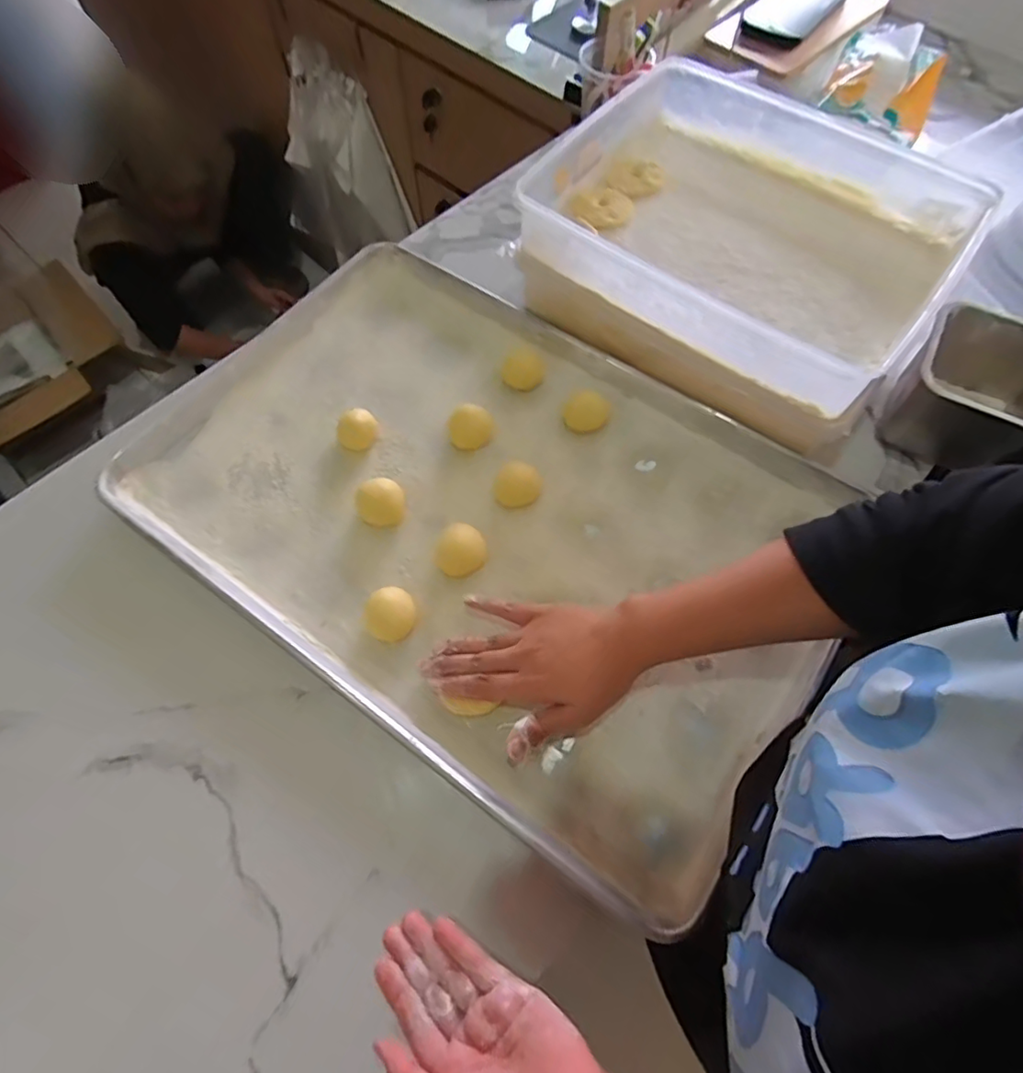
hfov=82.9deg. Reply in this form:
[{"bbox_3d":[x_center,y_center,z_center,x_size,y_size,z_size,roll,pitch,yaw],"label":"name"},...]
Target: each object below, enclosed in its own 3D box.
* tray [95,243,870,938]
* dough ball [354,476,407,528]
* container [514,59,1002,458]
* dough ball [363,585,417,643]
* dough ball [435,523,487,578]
[{"bbox_3d":[-0.022,-0.032,0.529,0.599,0.033,0.396,34,69,13],"label":"tray"},{"bbox_3d":[-0.118,-0.030,0.523,0.042,0.026,0.040,0,66,-1],"label":"dough ball"},{"bbox_3d":[0.222,-0.287,0.590,0.368,0.125,0.296,34,69,13],"label":"container"},{"bbox_3d":[-0.099,0.065,0.477,0.041,0.033,0.039,0,66,-1],"label":"dough ball"},{"bbox_3d":[-0.045,0.013,0.508,0.042,0.021,0.041,0,66,-1],"label":"dough ball"}]

